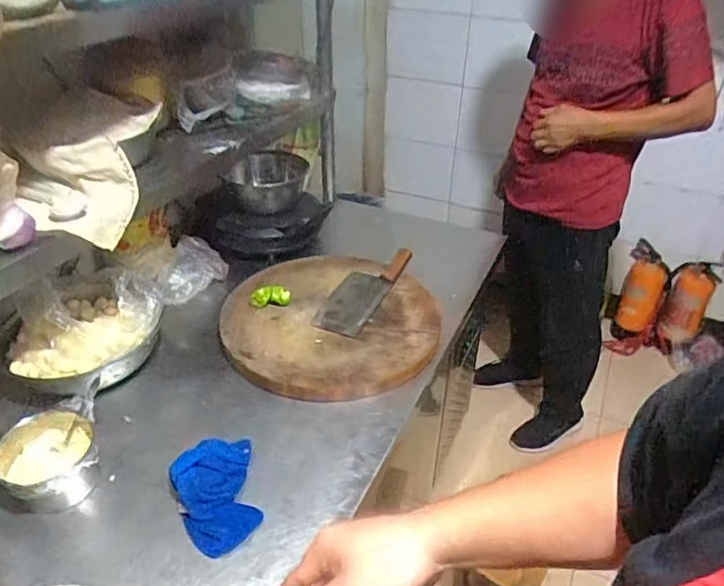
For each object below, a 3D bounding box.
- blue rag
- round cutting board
[{"bbox_3d":[-0.206,0.277,0.810,0.116,0.047,0.181,-14,36,-18],"label":"blue rag"},{"bbox_3d":[-0.061,0.039,1.122,0.422,0.050,0.417,1,34,2],"label":"round cutting board"}]

